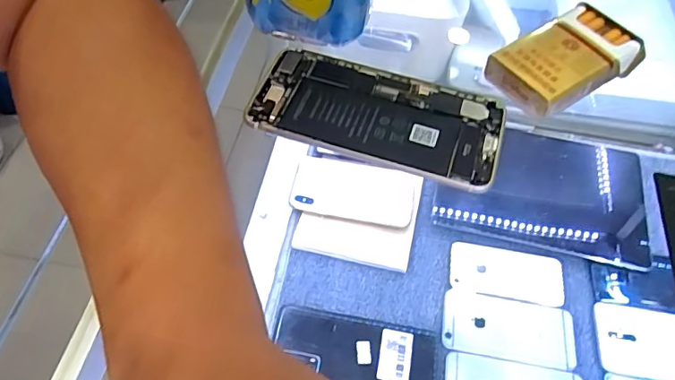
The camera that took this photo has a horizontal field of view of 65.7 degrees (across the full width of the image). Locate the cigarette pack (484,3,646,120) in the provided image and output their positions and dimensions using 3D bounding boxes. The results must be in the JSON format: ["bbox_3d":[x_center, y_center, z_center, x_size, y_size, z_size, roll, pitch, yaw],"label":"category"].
[{"bbox_3d":[0.153,-0.088,0.352,0.092,0.027,0.057,-29,60,-22],"label":"cigarette pack"}]

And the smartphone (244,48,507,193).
[{"bbox_3d":[0.025,-0.049,0.333,0.154,0.007,0.079,16,55,9],"label":"smartphone"}]

